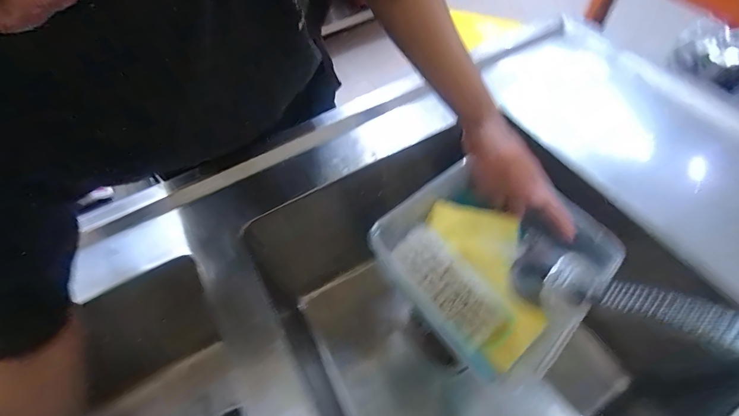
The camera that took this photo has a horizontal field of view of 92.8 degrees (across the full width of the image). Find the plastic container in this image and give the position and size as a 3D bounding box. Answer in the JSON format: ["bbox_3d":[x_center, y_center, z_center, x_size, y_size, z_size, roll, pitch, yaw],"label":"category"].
[{"bbox_3d":[0.114,0.038,0.347,0.173,0.055,0.189,-36,60,-22],"label":"plastic container"}]

